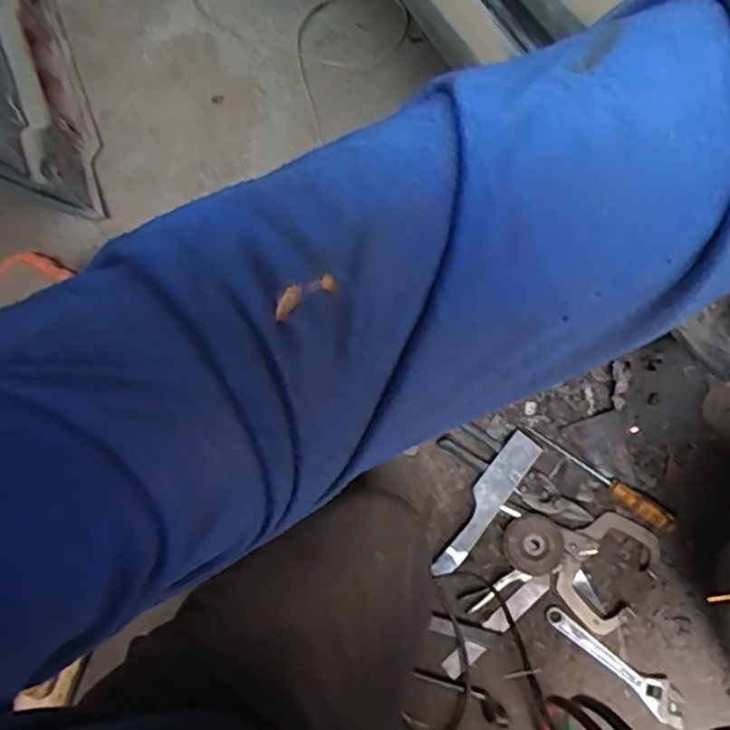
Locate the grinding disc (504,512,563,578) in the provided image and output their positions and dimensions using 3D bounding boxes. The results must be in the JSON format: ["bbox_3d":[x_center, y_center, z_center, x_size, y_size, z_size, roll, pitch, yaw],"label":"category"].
[{"bbox_3d":[0.236,0.249,0.877,0.083,0.018,0.080,-1,68,2],"label":"grinding disc"}]

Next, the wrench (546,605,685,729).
[{"bbox_3d":[0.331,0.388,0.831,0.197,0.016,0.044,40,74,16],"label":"wrench"}]

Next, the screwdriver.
[{"bbox_3d":[0.341,0.157,0.918,0.232,0.030,0.028,39,74,16],"label":"screwdriver"}]

